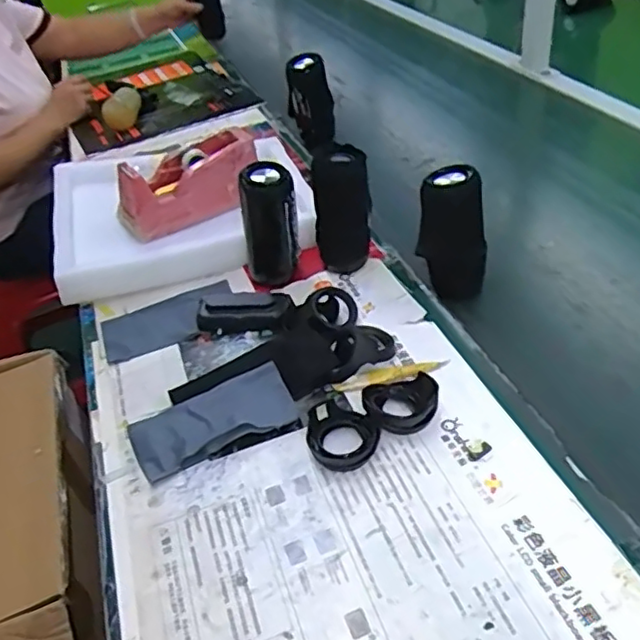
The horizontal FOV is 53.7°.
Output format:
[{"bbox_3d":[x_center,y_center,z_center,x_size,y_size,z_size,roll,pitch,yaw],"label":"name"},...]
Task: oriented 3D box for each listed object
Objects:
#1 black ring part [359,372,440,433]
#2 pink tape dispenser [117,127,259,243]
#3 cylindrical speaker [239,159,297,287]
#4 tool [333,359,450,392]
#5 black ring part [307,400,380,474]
[{"bbox_3d":[0.076,0.076,0.595,0.070,0.029,0.059,-6,39,5],"label":"black ring part"},{"bbox_3d":[-0.183,-0.190,0.887,0.202,0.090,0.068,-30,43,-22],"label":"pink tape dispenser"},{"bbox_3d":[-0.061,-0.117,0.760,0.066,0.129,0.051,-11,39,-1],"label":"cylindrical speaker"},{"bbox_3d":[0.073,0.055,0.642,0.117,0.012,0.016,-16,40,-7],"label":"tool"},{"bbox_3d":[0.021,0.106,0.574,0.063,0.026,0.063,-6,39,5],"label":"black ring part"}]

